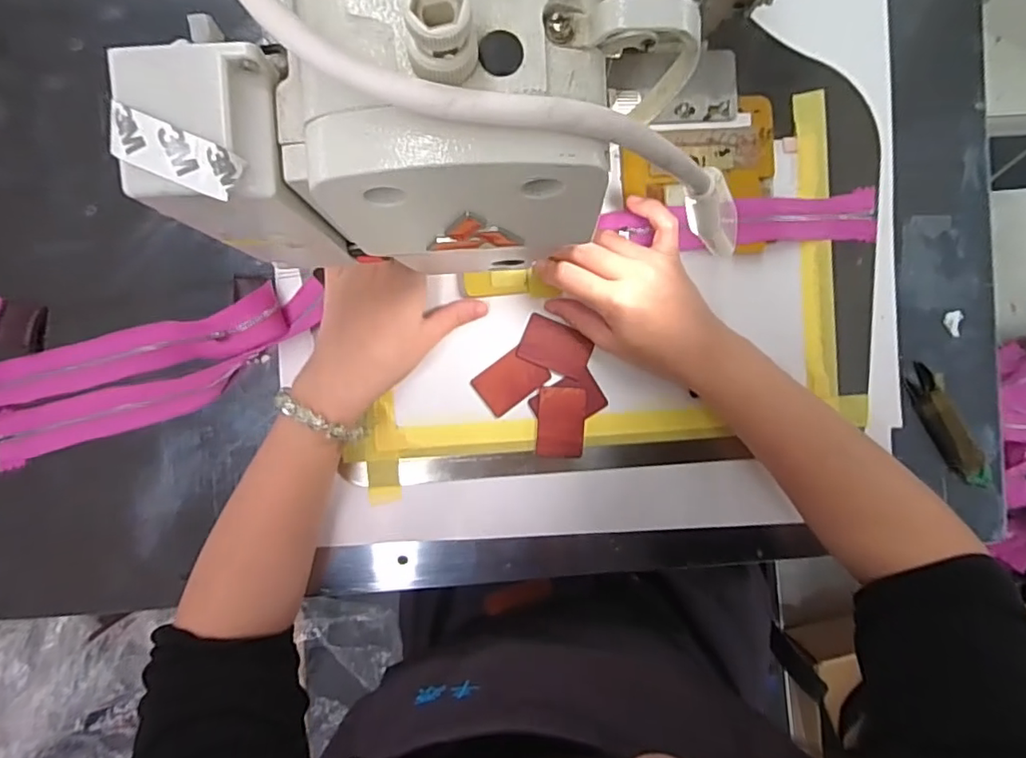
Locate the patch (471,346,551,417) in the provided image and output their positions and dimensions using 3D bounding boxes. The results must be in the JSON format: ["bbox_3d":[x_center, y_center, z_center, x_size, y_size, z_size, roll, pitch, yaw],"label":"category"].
[{"bbox_3d":[-0.002,0.001,0.423,0.050,0.004,0.034,-37,92,-2],"label":"patch"}]

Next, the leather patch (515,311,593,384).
[{"bbox_3d":[0.032,-0.024,0.423,0.052,0.004,0.033,22,89,-3],"label":"leather patch"}]

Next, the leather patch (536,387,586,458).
[{"bbox_3d":[0.036,0.032,0.423,0.035,0.004,0.053,2,91,-3],"label":"leather patch"}]

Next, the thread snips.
[{"bbox_3d":[0.332,0.038,0.435,0.023,0.009,0.102,-31,92,-2],"label":"thread snips"}]

